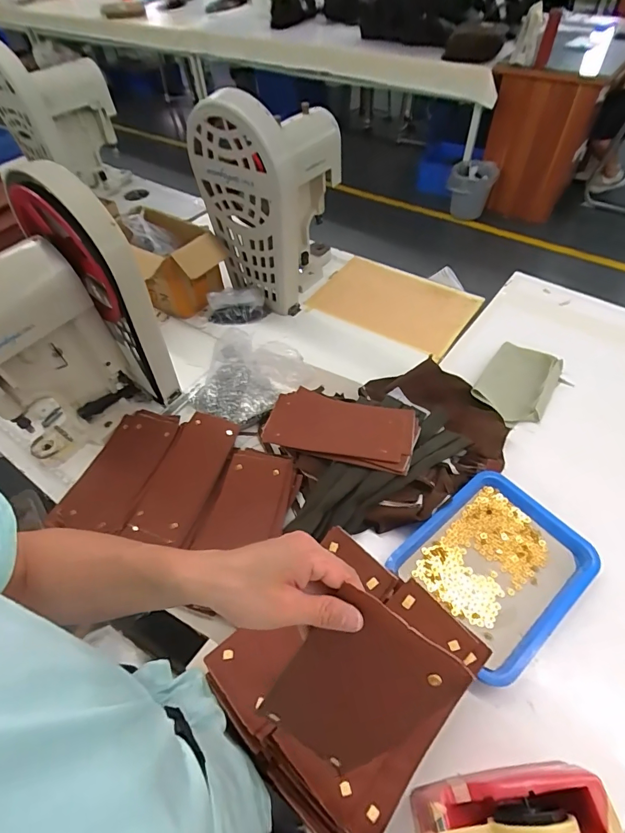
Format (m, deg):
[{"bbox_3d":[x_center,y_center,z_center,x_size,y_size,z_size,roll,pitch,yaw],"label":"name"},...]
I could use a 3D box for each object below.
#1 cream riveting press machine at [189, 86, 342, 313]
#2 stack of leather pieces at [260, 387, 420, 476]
[{"bbox_3d":[-0.092,-0.563,1.057,0.242,0.426,0.305,25,59,21],"label":"cream riveting press machine"},{"bbox_3d":[0.053,0.017,0.796,0.278,0.028,0.134,13,60,13],"label":"stack of leather pieces"}]

